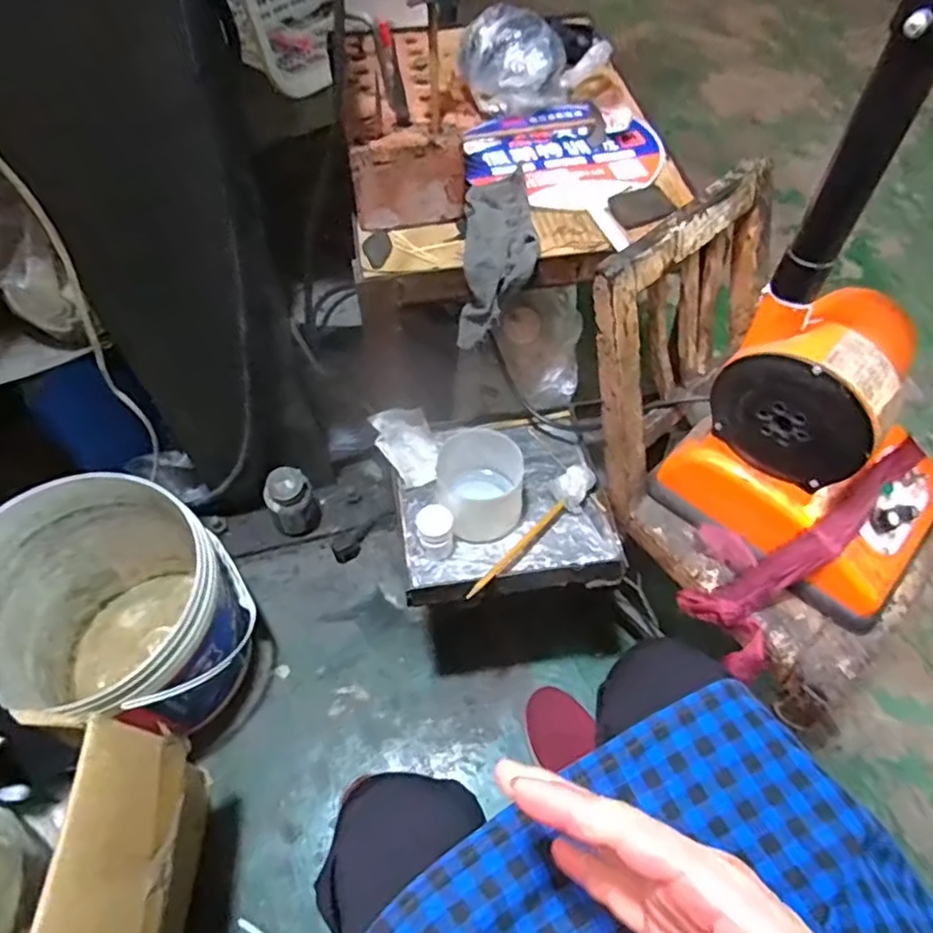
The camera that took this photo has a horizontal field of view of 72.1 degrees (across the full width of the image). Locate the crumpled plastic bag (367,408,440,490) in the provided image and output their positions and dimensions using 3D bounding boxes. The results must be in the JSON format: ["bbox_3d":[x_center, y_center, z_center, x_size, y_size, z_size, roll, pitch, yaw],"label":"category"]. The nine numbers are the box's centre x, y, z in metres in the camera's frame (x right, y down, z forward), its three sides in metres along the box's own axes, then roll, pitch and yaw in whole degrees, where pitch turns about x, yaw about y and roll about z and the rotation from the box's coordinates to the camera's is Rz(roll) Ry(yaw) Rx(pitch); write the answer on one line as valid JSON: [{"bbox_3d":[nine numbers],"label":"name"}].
[{"bbox_3d":[-0.063,-0.020,0.723,0.061,0.032,0.095,-19,58,-13],"label":"crumpled plastic bag"}]

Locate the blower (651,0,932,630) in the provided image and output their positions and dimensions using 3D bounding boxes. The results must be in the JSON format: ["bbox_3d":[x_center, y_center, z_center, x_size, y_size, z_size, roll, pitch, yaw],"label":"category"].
[{"bbox_3d":[0.336,-0.099,0.450,0.181,0.486,0.222,-35,63,-22],"label":"blower"}]

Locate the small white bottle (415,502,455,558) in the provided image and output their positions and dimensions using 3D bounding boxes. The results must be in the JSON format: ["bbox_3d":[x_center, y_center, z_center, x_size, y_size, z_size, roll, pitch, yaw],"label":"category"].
[{"bbox_3d":[-0.031,0.065,0.644,0.035,0.046,0.036,1,56,-1],"label":"small white bottle"}]

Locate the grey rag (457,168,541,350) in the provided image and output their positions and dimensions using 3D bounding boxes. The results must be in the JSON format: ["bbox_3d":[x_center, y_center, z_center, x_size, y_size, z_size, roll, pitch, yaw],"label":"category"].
[{"bbox_3d":[0.032,-0.211,0.622,0.073,0.055,0.182,9,78,5],"label":"grey rag"}]

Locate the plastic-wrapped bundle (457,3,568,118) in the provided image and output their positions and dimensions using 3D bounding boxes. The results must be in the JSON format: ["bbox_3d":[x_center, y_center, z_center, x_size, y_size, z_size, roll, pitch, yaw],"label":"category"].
[{"bbox_3d":[0.054,-0.466,0.742,0.113,0.085,0.081,38,63,22],"label":"plastic-wrapped bundle"}]

